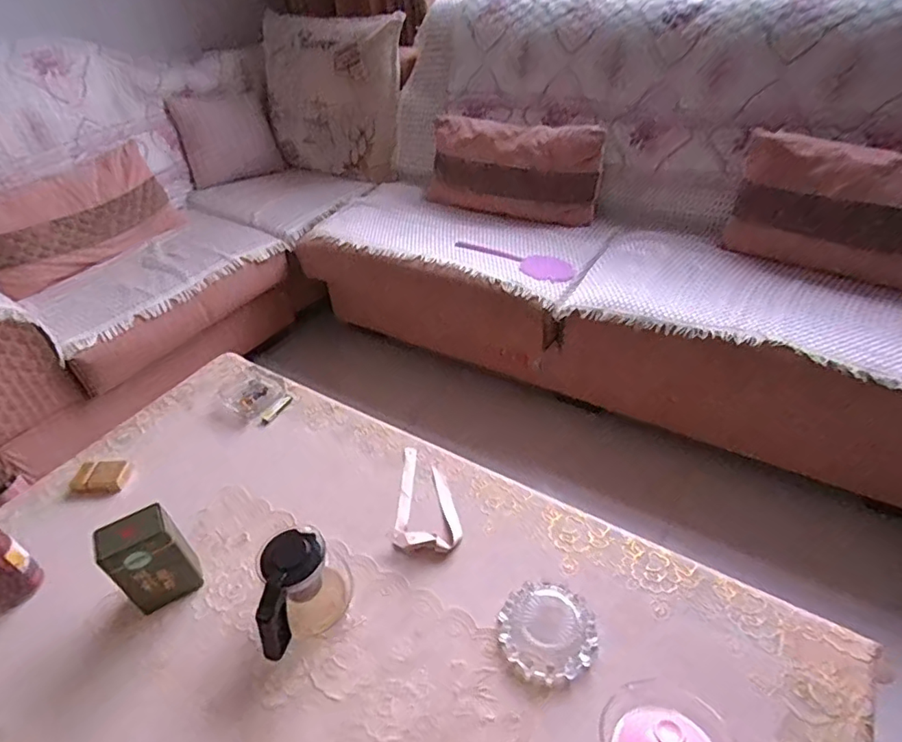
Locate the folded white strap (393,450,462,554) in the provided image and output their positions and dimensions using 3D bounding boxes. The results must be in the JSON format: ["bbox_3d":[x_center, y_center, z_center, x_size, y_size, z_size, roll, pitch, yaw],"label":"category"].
[{"bbox_3d":[-0.034,0.200,0.899,0.105,0.032,0.208,-1,41,5],"label":"folded white strap"}]

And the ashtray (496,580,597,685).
[{"bbox_3d":[0.129,0.345,0.726,0.124,0.027,0.124,-3,41,2],"label":"ashtray"}]

